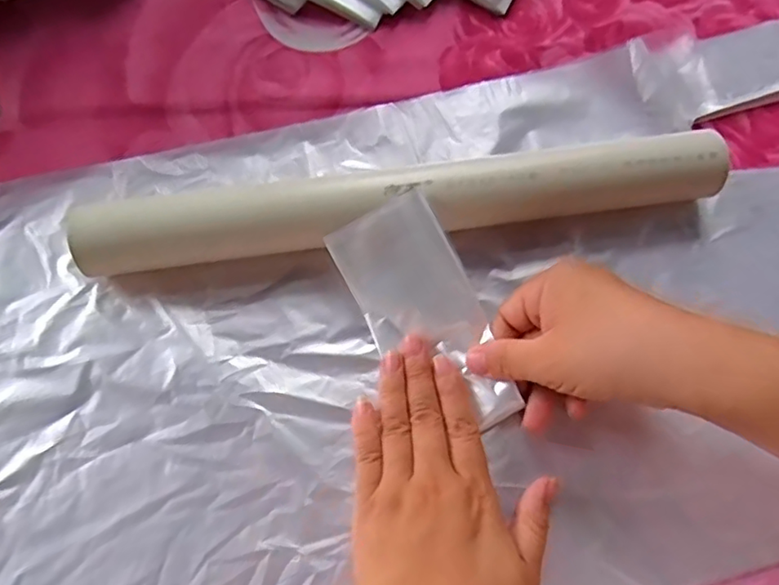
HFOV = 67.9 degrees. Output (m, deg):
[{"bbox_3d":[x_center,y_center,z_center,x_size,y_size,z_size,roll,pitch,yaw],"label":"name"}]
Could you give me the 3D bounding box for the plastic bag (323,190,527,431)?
[{"bbox_3d":[0.018,0.014,0.311,0.059,0.015,0.126,-25,91,11],"label":"plastic bag"}]

